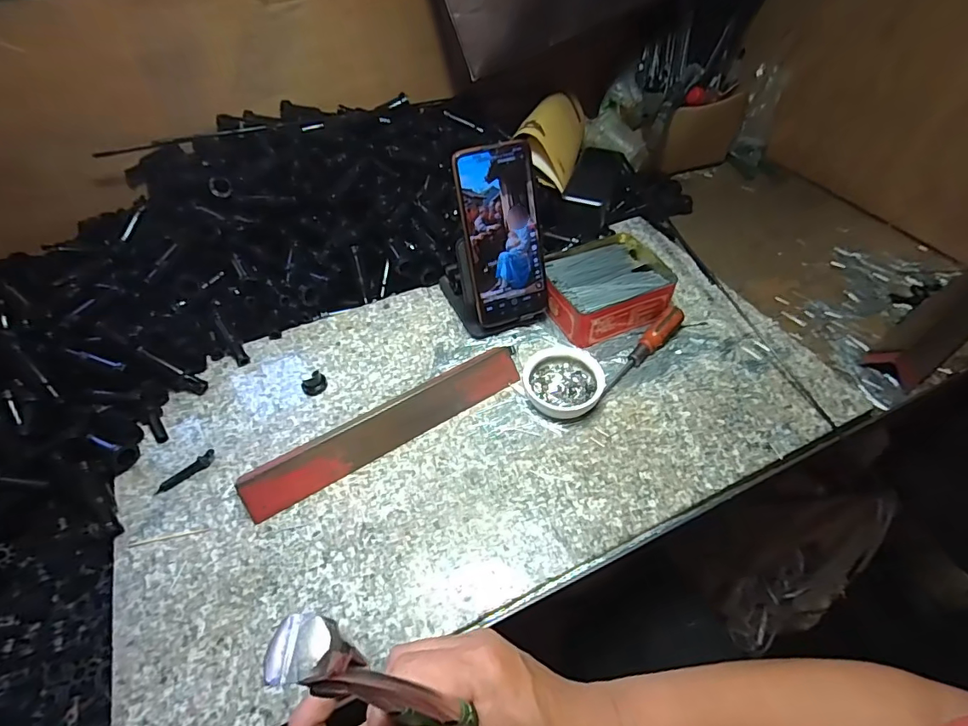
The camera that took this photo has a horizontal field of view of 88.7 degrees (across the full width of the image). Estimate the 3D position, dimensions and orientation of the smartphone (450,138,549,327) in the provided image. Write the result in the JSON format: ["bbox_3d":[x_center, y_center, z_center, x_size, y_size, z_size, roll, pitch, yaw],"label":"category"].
[{"bbox_3d":[0.020,-0.120,0.479,0.078,0.167,0.008,-20,26,-18],"label":"smartphone"}]

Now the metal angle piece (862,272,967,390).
[{"bbox_3d":[0.495,-0.046,0.531,0.236,0.023,0.053,-29,54,-21],"label":"metal angle piece"}]

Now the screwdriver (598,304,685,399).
[{"bbox_3d":[0.152,-0.010,0.483,0.019,0.025,0.132,37,70,29],"label":"screwdriver"}]

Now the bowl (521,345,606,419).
[{"bbox_3d":[0.073,0.018,0.460,0.070,0.028,0.071,-1,49,2],"label":"bowl"}]

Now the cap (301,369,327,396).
[{"bbox_3d":[-0.164,0.019,0.478,0.022,0.014,0.019,-14,50,-9],"label":"cap"}]

